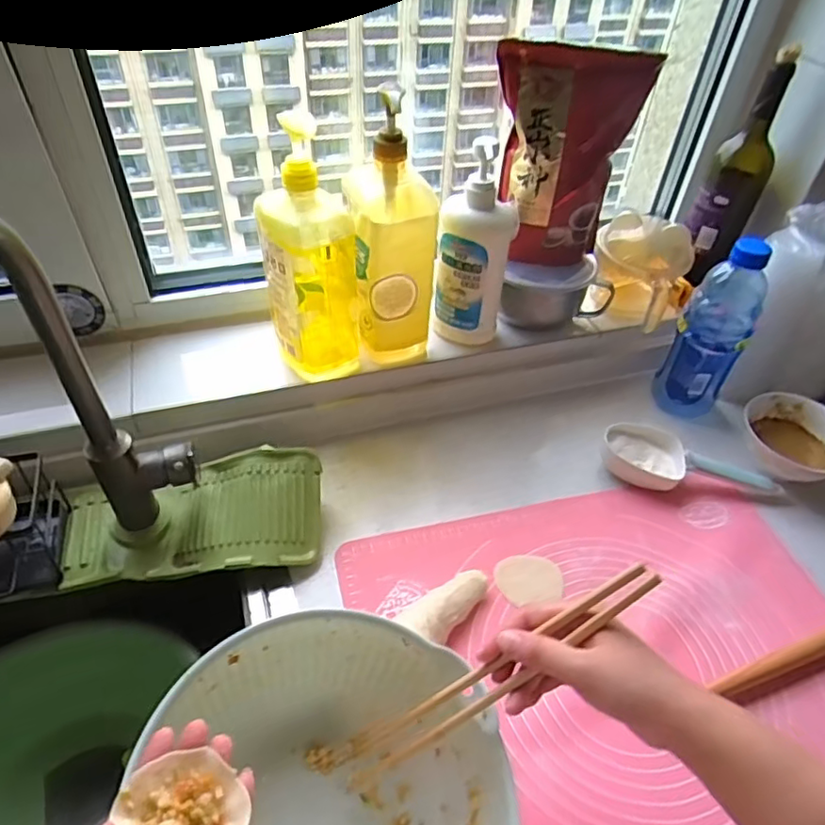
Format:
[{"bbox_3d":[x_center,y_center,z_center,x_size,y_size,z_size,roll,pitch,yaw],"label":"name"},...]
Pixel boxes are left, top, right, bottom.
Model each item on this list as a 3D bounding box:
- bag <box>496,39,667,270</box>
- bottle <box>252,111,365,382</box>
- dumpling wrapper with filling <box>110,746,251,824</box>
[{"bbox_3d":[0.167,-0.285,0.701,0.151,0.237,0.045,5,45,1],"label":"bag"},{"bbox_3d":[-0.108,-0.160,0.648,0.101,0.280,0.078,-8,46,-12],"label":"bottle"},{"bbox_3d":[-0.125,0.223,0.331,0.059,0.015,0.062,-24,51,-26],"label":"dumpling wrapper with filling"}]

